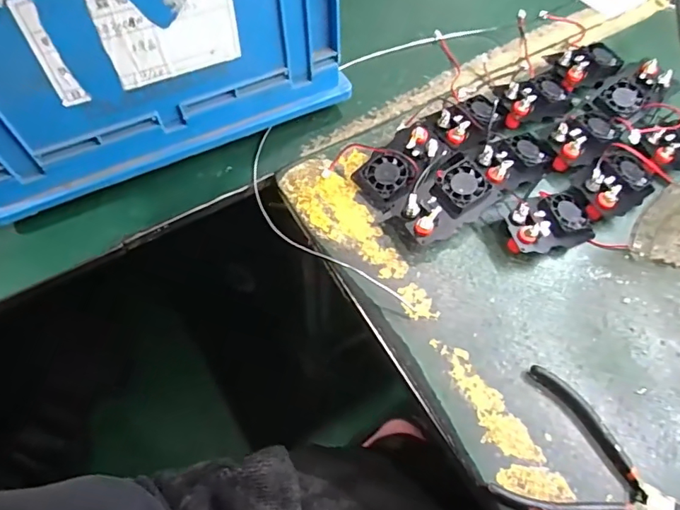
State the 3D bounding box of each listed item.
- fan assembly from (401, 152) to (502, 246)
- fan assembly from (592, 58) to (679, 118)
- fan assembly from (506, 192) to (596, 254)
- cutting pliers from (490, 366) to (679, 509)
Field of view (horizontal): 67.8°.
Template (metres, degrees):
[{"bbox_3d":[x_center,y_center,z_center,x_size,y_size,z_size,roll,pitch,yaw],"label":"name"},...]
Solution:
[{"bbox_3d":[0.099,-0.048,0.477,0.063,0.038,0.094,41,68,18],"label":"fan assembly"},{"bbox_3d":[0.314,-0.174,0.539,0.083,0.022,0.048,-26,66,-15],"label":"fan assembly"},{"bbox_3d":[0.198,-0.030,0.475,0.090,0.032,0.050,-20,64,-12],"label":"fan assembly"},{"bbox_3d":[0.195,0.164,0.381,0.132,0.015,0.105,26,64,12],"label":"cutting pliers"}]

